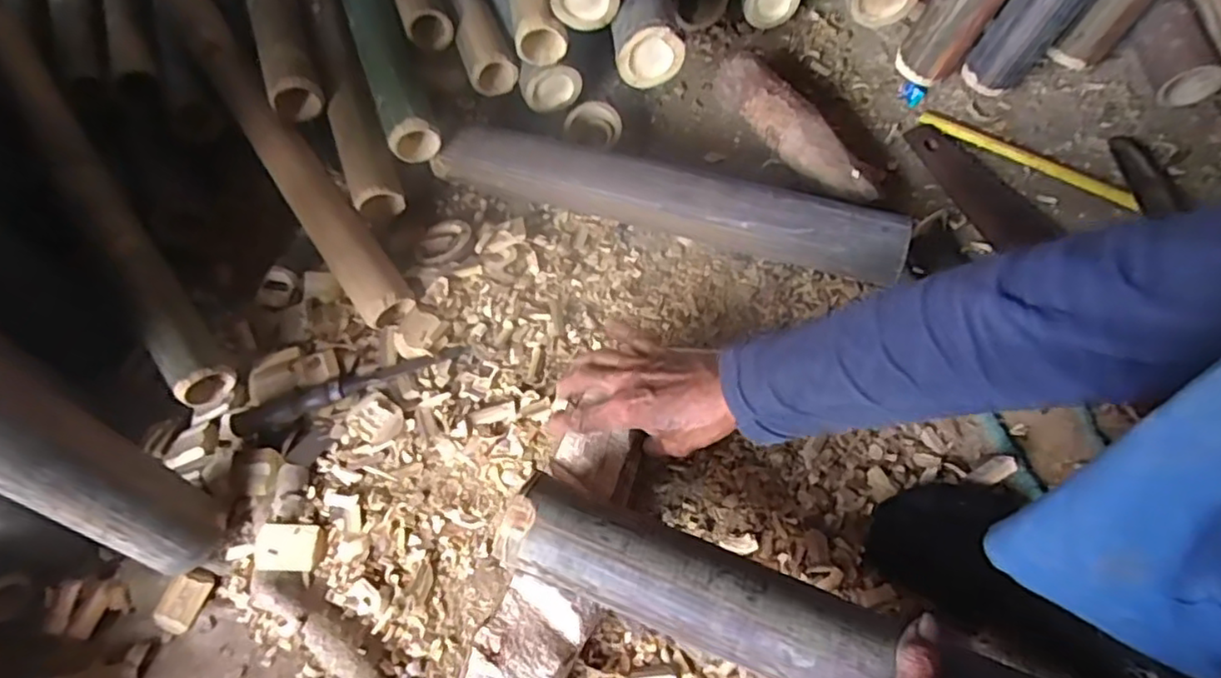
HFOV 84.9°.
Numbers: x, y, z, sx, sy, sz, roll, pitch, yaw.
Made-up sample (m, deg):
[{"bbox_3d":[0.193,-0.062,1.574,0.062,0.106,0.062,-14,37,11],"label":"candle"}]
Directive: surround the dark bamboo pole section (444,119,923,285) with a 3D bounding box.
[{"bbox_3d":[0.051,-0.154,0.718,0.512,0.062,0.059,15,63,14],"label":"dark bamboo pole section"}]

